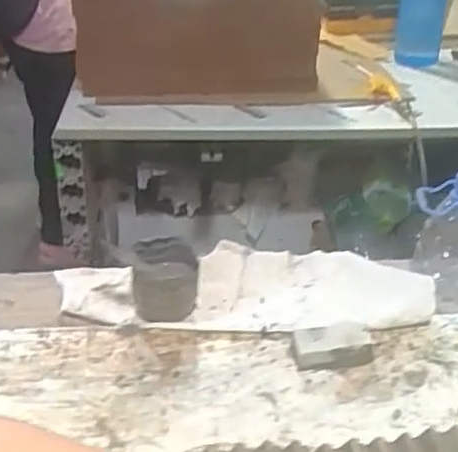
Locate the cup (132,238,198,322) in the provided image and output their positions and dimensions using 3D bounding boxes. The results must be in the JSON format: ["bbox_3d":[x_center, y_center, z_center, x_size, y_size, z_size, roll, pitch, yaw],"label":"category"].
[{"bbox_3d":[-0.061,0.056,0.675,0.059,0.063,0.067,-1,29,-3],"label":"cup"}]

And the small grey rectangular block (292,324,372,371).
[{"bbox_3d":[0.094,0.110,0.632,0.069,0.025,0.035,-6,27,-11],"label":"small grey rectangular block"}]

